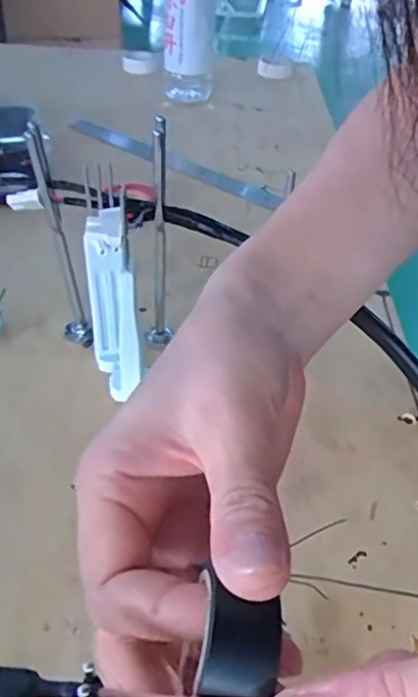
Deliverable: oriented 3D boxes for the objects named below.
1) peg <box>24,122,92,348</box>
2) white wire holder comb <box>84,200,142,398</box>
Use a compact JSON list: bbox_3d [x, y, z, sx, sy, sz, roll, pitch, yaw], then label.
[{"bbox_3d":[-0.094,-0.066,0.386,0.024,0.147,0.023,-8,42,-13],"label":"peg"},{"bbox_3d":[-0.059,-0.026,0.369,0.023,0.132,0.054,-8,42,-13],"label":"white wire holder comb"}]

